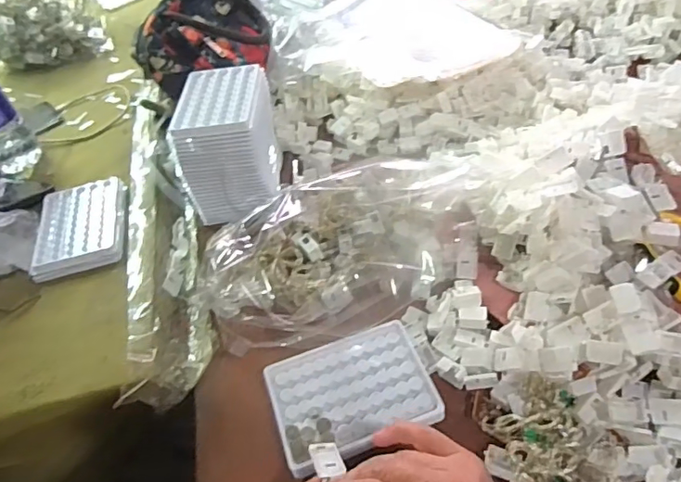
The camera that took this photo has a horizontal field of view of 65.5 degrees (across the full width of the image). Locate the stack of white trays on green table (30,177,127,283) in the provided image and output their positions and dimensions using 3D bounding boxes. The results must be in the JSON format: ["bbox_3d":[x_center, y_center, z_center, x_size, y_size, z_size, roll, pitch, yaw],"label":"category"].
[{"bbox_3d":[-0.299,-0.020,0.617,0.093,0.021,0.145,-14,47,-2],"label":"stack of white trays on green table"}]

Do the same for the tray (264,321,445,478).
[{"bbox_3d":[0.008,0.126,0.448,0.130,0.007,0.098,-18,47,-10],"label":"tray"}]

